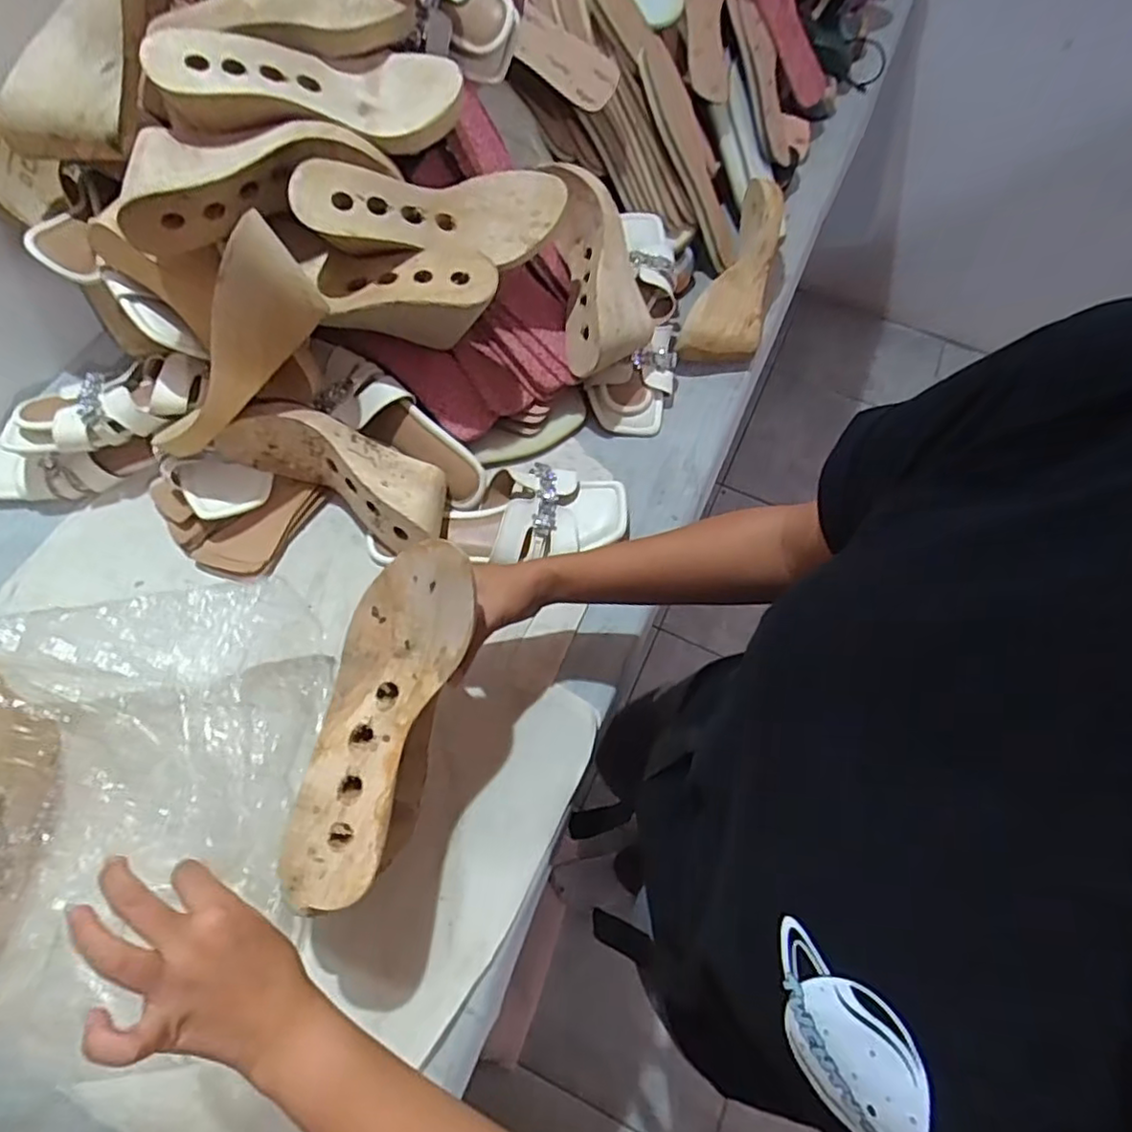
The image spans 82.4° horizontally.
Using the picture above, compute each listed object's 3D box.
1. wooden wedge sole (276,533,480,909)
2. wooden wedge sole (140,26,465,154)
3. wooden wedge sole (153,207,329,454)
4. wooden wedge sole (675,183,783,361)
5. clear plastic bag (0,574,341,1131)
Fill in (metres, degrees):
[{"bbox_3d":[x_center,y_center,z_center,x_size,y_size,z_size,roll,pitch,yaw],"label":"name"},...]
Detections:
[{"bbox_3d":[-0.121,0.096,0.415,0.077,0.040,0.224,13,72,5],"label":"wooden wedge sole"},{"bbox_3d":[-0.208,-0.394,0.533,0.233,0.058,0.071,-9,65,-21],"label":"wooden wedge sole"},{"bbox_3d":[-0.282,-0.177,0.548,0.060,0.073,0.222,48,116,18],"label":"wooden wedge sole"},{"bbox_3d":[0.206,-0.330,0.735,0.082,0.105,0.232,24,67,9],"label":"wooden wedge sole"},{"bbox_3d":[-0.421,0.158,0.460,0.419,0.135,0.345,7,65,2],"label":"clear plastic bag"}]

